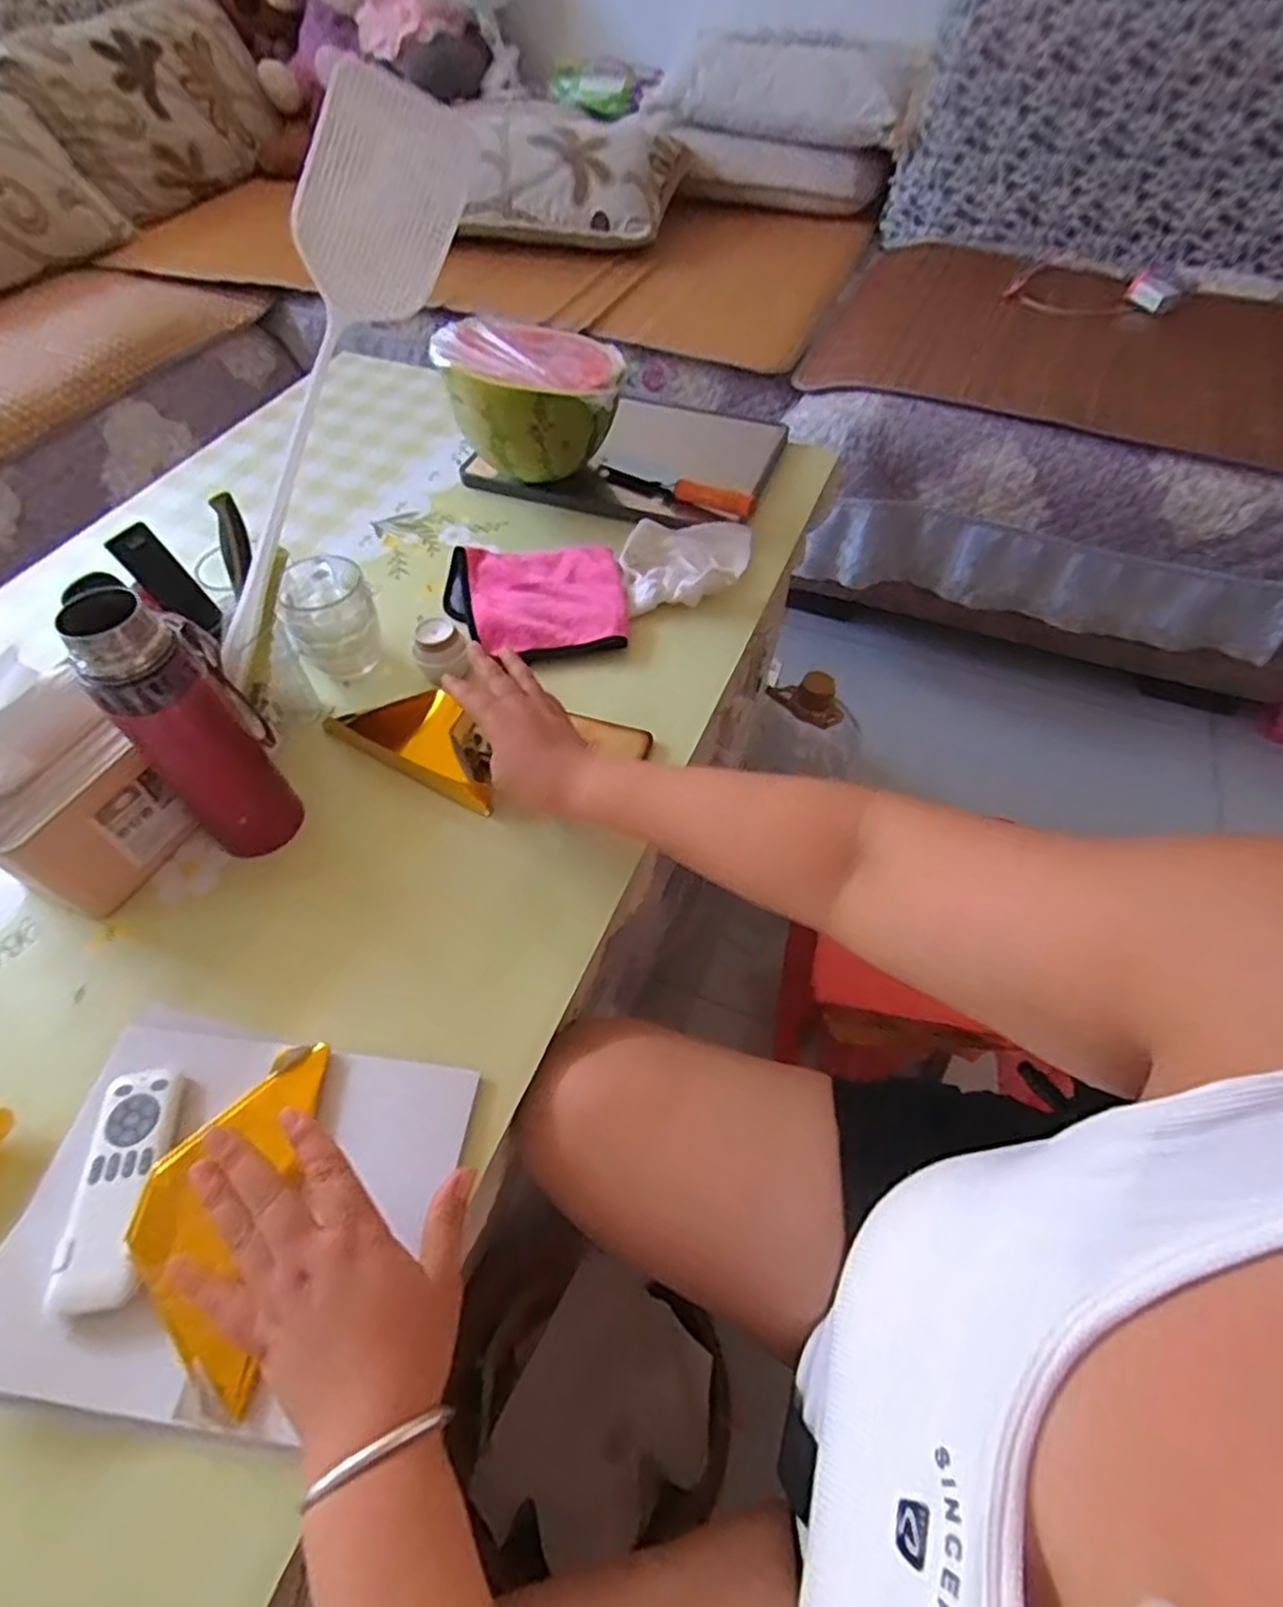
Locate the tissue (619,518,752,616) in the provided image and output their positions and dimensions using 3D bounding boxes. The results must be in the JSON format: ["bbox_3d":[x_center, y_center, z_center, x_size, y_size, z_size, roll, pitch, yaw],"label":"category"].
[{"bbox_3d":[0.047,-0.251,0.761,0.129,0.035,0.137,6,54,5],"label":"tissue"}]

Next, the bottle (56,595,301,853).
[{"bbox_3d":[-0.311,-0.051,0.499,0.075,0.210,0.060,-36,61,-23],"label":"bottle"}]

